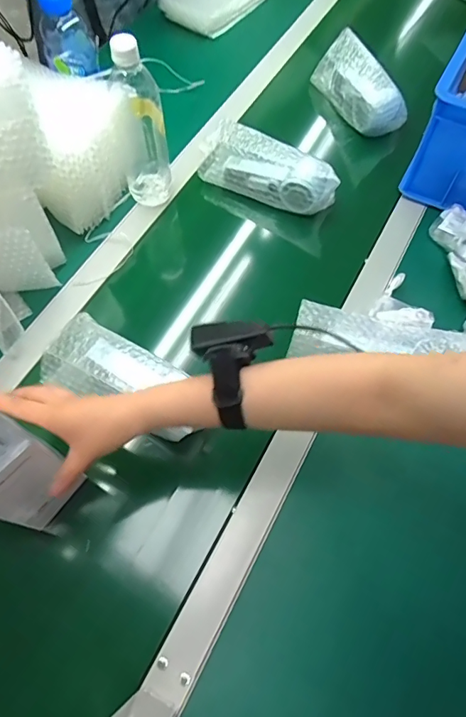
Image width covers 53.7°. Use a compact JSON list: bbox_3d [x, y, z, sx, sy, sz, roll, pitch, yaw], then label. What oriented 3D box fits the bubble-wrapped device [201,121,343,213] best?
[{"bbox_3d":[0.056,-0.283,0.685,0.205,0.065,0.071,22,66,12],"label":"bubble-wrapped device"}]

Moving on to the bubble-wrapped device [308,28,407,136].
[{"bbox_3d":[0.209,-0.459,0.774,0.067,0.078,0.190,-26,66,-11],"label":"bubble-wrapped device"}]

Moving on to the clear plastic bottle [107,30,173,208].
[{"bbox_3d":[-0.131,-0.325,0.630,0.069,0.222,0.082,-17,64,-7],"label":"clear plastic bottle"}]

